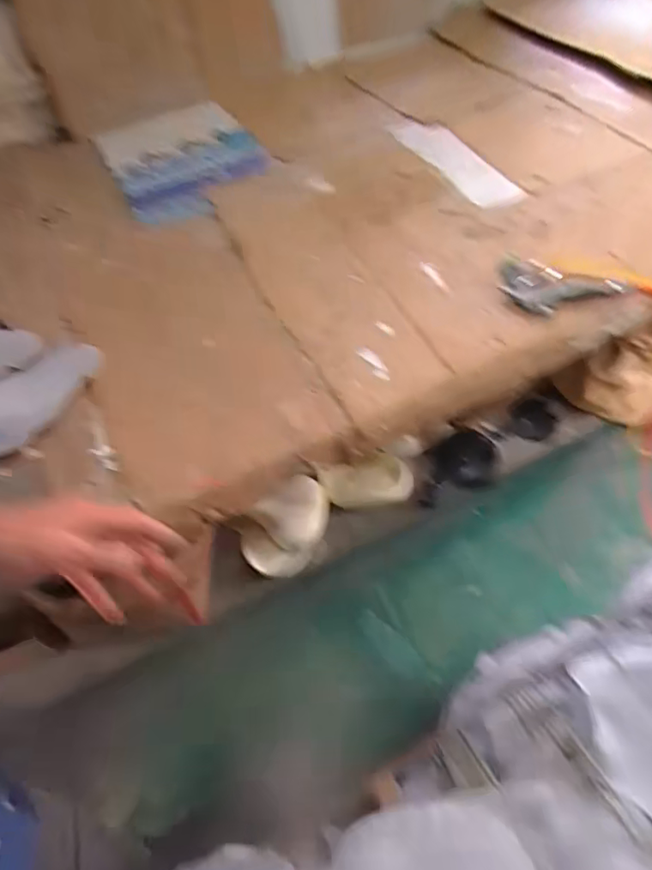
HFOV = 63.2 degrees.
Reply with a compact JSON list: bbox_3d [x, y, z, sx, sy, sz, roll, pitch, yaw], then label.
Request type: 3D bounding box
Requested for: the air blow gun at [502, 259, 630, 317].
[{"bbox_3d":[0.429,-0.264,0.967,0.212,0.030,0.115,18,69,12],"label":"air blow gun"}]

